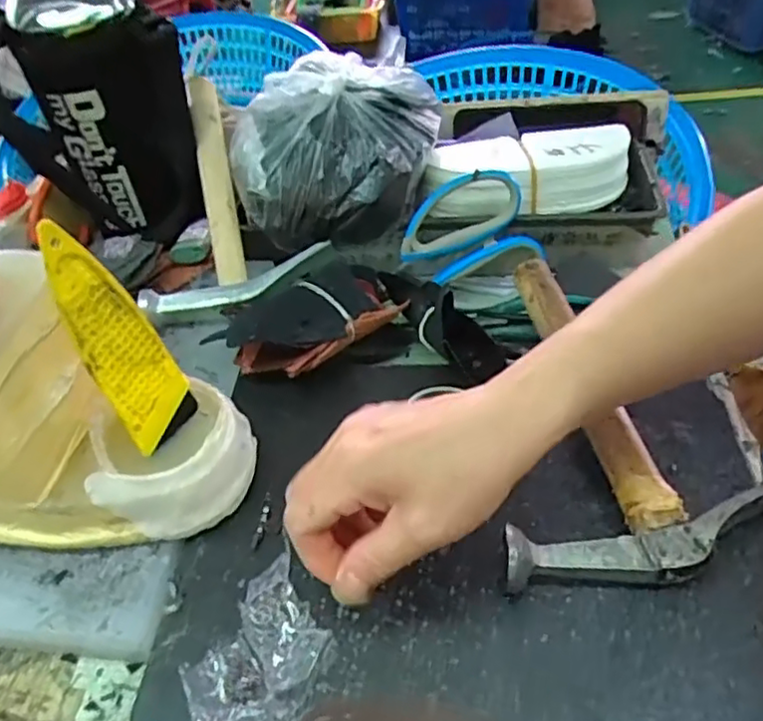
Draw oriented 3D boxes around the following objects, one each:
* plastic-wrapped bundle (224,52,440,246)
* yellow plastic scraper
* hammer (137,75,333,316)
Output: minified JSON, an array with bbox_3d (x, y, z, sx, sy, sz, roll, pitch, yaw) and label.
[{"bbox_3d":[-0.035,-0.154,0.483,0.127,0.096,0.127,-4,46,4],"label":"plastic-wrapped bundle"},{"bbox_3d":[-0.133,-0.010,0.330,0.005,0.126,0.040,16,46,43],"label":"yellow plastic scraper"},{"bbox_3d":[-0.124,-0.140,0.517,0.131,0.023,0.236,-11,63,-4],"label":"hammer"}]

